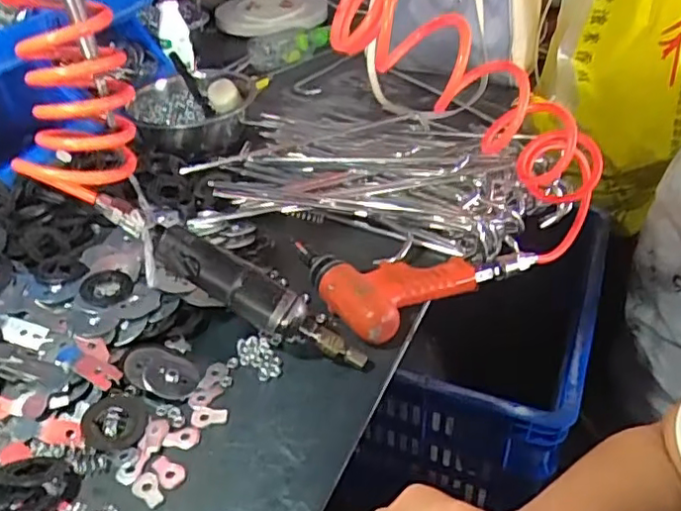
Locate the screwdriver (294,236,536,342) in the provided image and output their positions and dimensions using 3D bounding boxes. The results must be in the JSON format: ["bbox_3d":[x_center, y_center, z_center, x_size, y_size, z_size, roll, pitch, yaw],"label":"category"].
[{"bbox_3d":[0.068,-0.003,0.615,0.217,0.039,0.151,-25,42,-27],"label":"screwdriver"}]

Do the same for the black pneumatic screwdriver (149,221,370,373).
[{"bbox_3d":[-0.067,0.038,0.519,0.198,0.043,0.034,31,42,-1],"label":"black pneumatic screwdriver"}]

